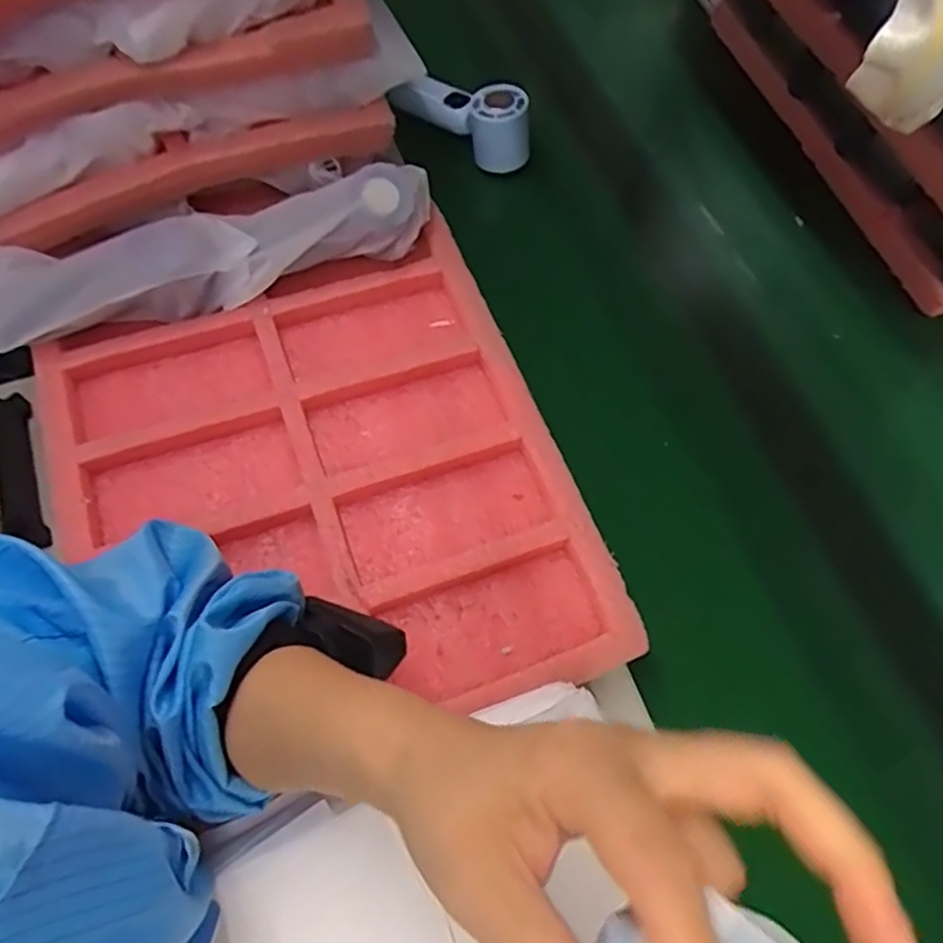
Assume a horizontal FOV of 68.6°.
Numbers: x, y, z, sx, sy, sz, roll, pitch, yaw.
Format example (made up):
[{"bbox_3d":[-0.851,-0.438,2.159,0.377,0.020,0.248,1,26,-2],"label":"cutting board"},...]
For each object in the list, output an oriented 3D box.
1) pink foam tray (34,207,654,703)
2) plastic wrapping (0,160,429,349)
[{"bbox_3d":[-0.105,0.013,0.478,0.325,0.036,0.355,-20,66,-12],"label":"pink foam tray"},{"bbox_3d":[-0.192,-0.166,0.523,0.339,0.046,0.068,-18,66,-12],"label":"plastic wrapping"}]

